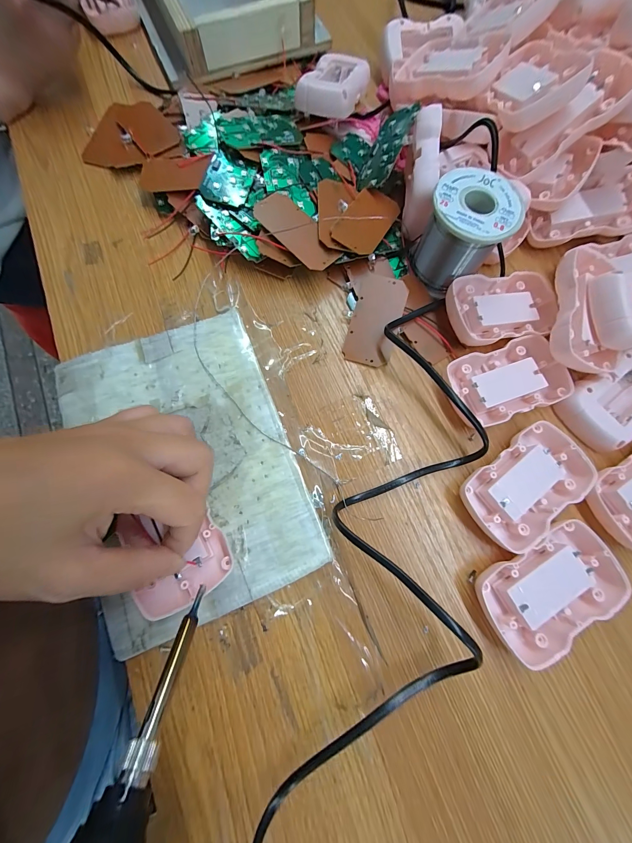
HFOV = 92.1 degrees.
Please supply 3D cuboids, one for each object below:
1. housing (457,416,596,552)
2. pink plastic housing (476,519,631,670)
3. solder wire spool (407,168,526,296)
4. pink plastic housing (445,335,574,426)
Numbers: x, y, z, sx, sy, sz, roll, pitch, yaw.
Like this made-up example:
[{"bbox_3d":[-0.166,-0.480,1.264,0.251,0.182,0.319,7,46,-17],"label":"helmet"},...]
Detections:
[{"bbox_3d":[0.146,0.044,0.210,0.086,0.015,0.057,-38,79,-10],"label":"housing"},{"bbox_3d":[0.149,0.105,0.193,0.086,0.017,0.052,-32,78,-9],"label":"pink plastic housing"},{"bbox_3d":[0.111,-0.142,0.232,0.057,0.055,0.055,-16,76,-6],"label":"solder wire spool"},{"bbox_3d":[0.145,-0.030,0.231,0.083,0.015,0.053,-19,77,-6],"label":"pink plastic housing"}]

